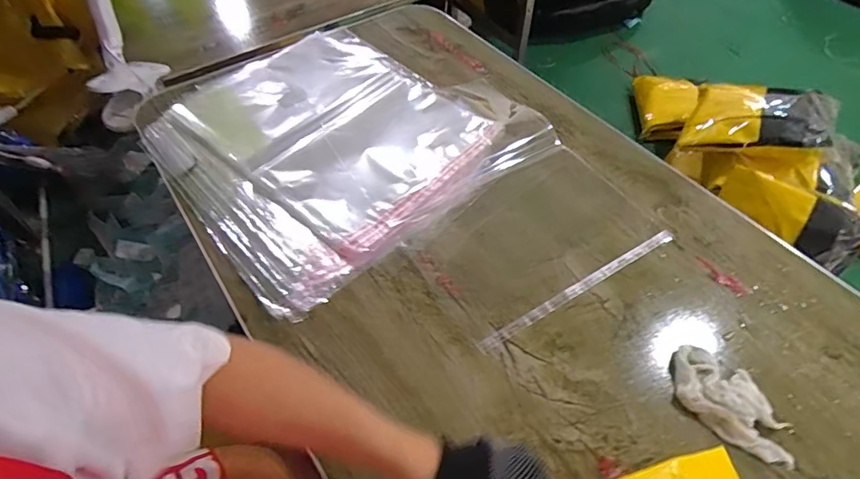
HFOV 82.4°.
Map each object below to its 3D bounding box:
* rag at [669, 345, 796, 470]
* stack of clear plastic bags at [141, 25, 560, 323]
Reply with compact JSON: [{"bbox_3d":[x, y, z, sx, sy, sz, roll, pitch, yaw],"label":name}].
[{"bbox_3d":[0.295,0.159,0.480,0.118,0.019,0.072,30,57,22],"label":"rag"},{"bbox_3d":[-0.141,-0.170,0.745,0.463,0.018,0.479,-34,59,-24],"label":"stack of clear plastic bags"}]

